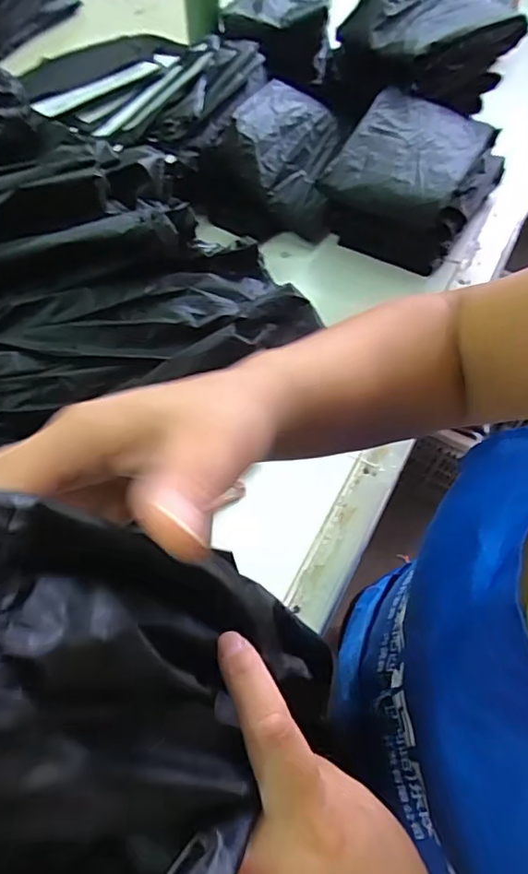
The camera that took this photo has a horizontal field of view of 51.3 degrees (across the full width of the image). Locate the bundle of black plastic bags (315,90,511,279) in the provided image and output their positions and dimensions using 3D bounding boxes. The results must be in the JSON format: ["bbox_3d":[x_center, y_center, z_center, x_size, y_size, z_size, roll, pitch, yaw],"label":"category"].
[{"bbox_3d":[0.239,-0.413,0.877,0.210,0.123,0.288,29,61,15],"label":"bundle of black plastic bags"}]

